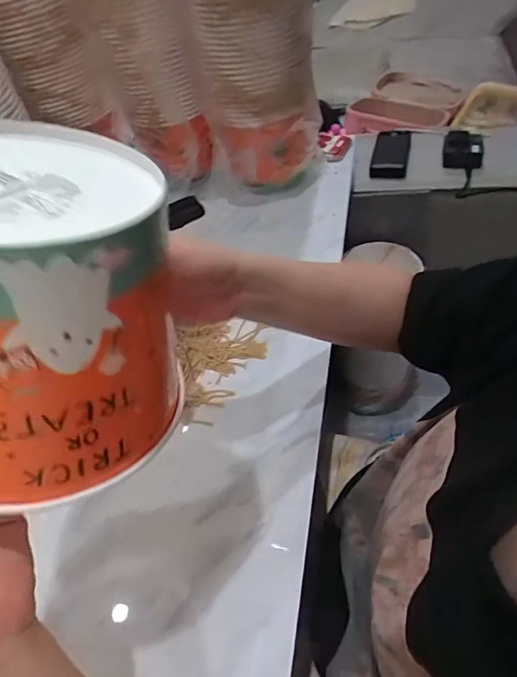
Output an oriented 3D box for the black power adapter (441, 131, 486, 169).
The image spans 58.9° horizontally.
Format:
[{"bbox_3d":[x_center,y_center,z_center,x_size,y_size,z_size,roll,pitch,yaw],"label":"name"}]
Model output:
[{"bbox_3d":[0.406,-0.376,0.908,0.075,0.044,0.070,6,51,16],"label":"black power adapter"}]

